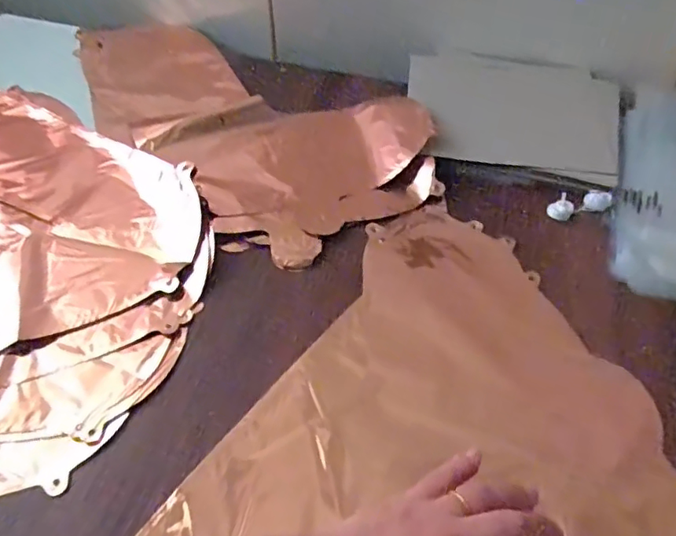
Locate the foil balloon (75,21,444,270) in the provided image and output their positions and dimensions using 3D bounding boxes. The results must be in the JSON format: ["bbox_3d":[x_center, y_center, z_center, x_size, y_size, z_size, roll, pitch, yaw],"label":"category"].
[{"bbox_3d":[-0.099,-0.162,0.557,0.217,0.025,0.403,-36,60,-25],"label":"foil balloon"}]

